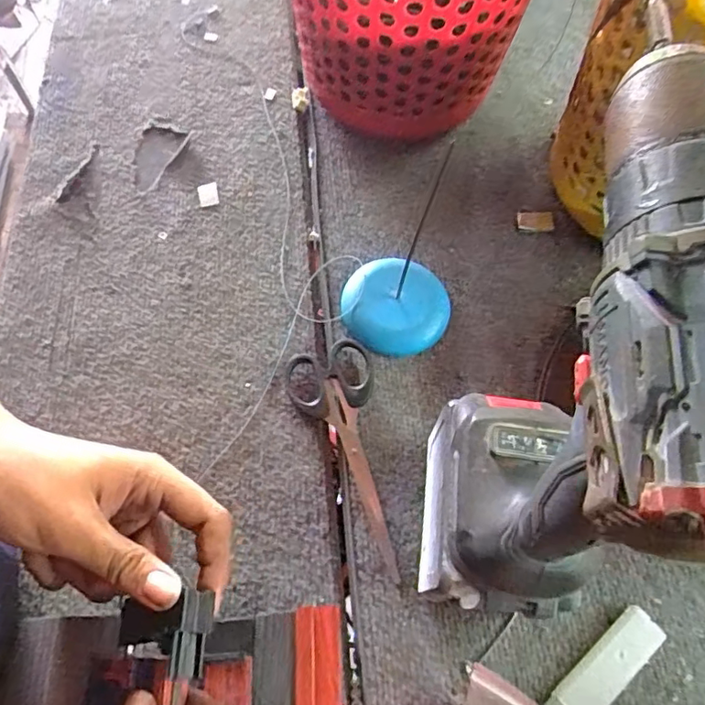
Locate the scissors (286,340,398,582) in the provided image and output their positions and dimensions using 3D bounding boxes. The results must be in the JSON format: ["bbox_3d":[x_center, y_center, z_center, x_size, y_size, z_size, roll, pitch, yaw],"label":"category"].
[{"bbox_3d":[-0.008,0.070,0.405,0.063,0.016,0.169,-7,64,-6],"label":"scissors"}]

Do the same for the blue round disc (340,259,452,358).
[{"bbox_3d":[0.036,-0.038,0.459,0.086,0.018,0.080,4,63,0],"label":"blue round disc"}]

